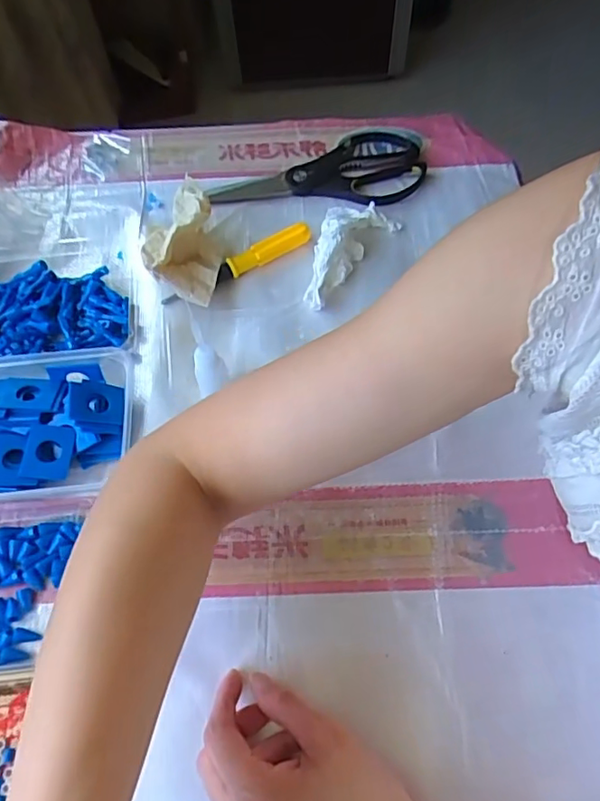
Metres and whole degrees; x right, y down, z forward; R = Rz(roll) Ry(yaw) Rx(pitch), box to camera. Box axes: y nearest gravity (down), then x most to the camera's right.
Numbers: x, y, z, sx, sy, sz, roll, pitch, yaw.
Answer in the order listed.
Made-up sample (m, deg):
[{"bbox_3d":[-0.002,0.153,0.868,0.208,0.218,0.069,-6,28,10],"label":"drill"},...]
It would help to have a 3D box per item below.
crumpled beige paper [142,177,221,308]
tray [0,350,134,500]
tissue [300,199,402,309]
[{"bbox_3d":[-0.103,-0.135,0.479,0.065,0.053,0.118,-14,63,-6],"label":"crumpled beige paper"},{"bbox_3d":[-0.206,0.023,0.412,0.161,0.030,0.105,-5,59,-4],"label":"tray"},{"bbox_3d":[0.047,-0.130,0.486,0.065,0.028,0.117,11,59,6],"label":"tissue"}]

